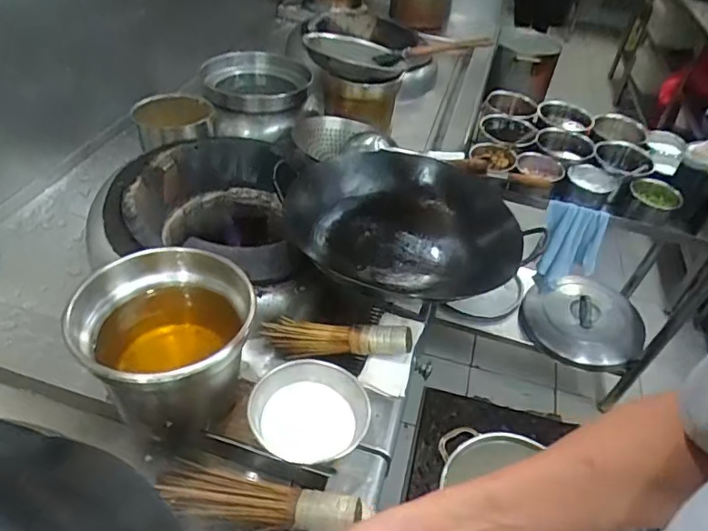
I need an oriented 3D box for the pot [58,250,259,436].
[{"bbox_3d":[-0.256,0.124,0.766,0.228,0.217,0.215,-11,44,-18],"label":"pot"}]

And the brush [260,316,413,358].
[{"bbox_3d":[-0.032,0.123,0.932,0.261,0.080,0.055,7,42,2],"label":"brush"}]

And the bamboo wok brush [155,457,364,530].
[{"bbox_3d":[-0.132,0.321,0.706,0.274,0.053,0.074,13,42,8],"label":"bamboo wok brush"}]

